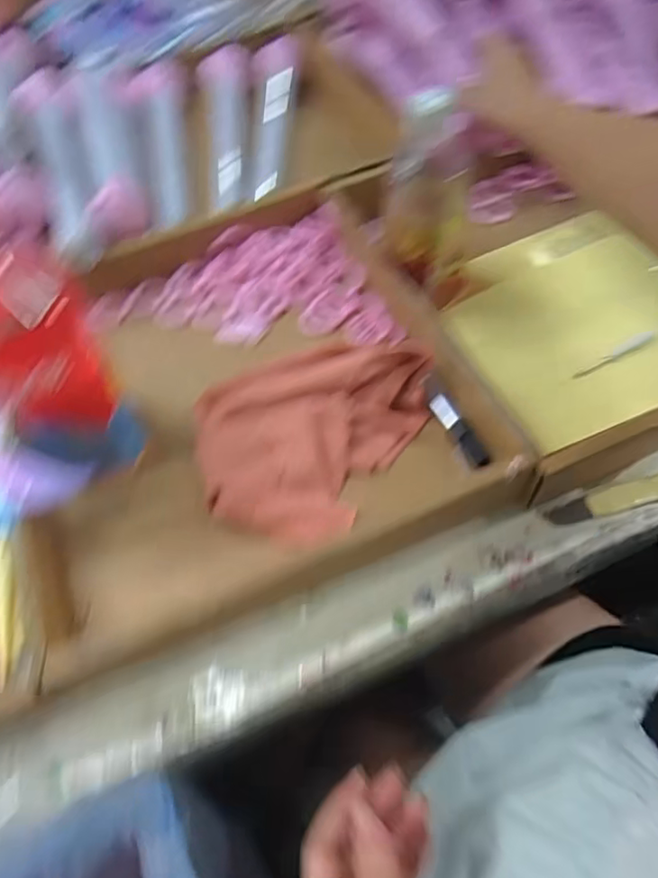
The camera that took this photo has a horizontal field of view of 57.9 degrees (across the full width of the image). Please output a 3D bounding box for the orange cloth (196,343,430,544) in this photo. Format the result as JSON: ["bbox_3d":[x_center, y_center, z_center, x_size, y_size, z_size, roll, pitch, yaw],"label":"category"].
[{"bbox_3d":[-0.024,-0.016,0.473,0.160,0.049,0.188,28,64,19],"label":"orange cloth"}]

